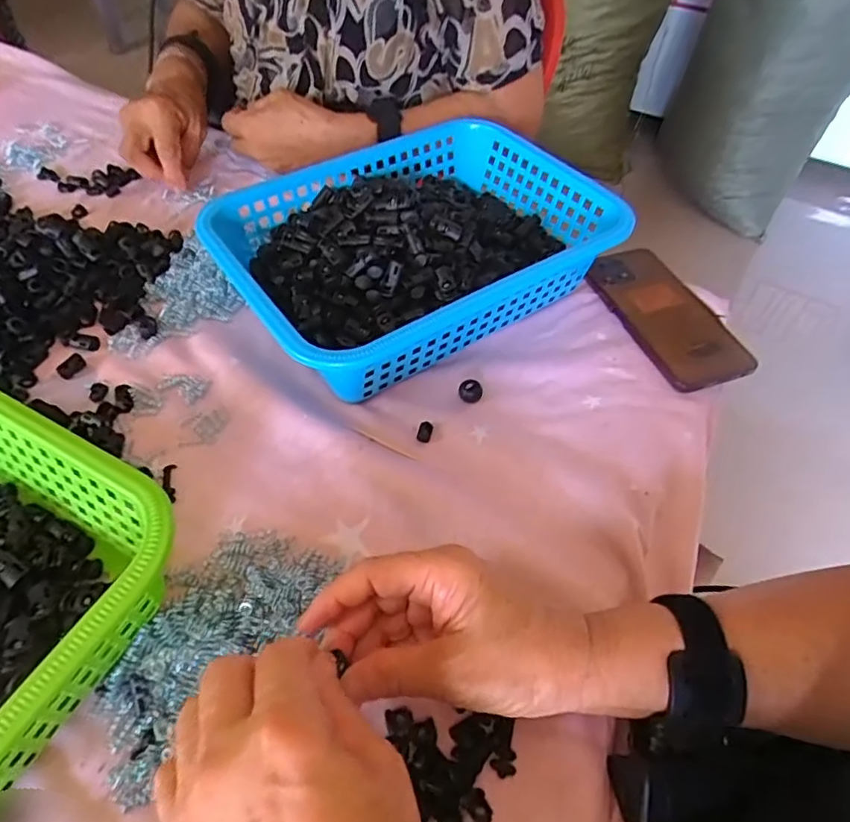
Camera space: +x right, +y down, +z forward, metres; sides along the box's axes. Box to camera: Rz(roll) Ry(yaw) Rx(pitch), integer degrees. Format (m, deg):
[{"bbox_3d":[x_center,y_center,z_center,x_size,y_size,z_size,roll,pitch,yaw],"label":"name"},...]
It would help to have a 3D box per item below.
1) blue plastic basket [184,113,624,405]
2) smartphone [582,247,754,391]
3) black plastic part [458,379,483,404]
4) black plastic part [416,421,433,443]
[{"bbox_3d":[-0.008,-0.132,0.471,0.293,0.077,0.208,-28,57,-20],"label":"blue plastic basket"},{"bbox_3d":[0.207,-0.086,0.485,0.077,0.010,0.158,-18,55,-14],"label":"smartphone"},{"bbox_3d":[0.035,-0.016,0.428,0.018,0.005,0.019,0,52,0],"label":"black plastic part"},{"bbox_3d":[0.000,0.015,0.406,0.011,0.005,0.015,11,53,8],"label":"black plastic part"}]

